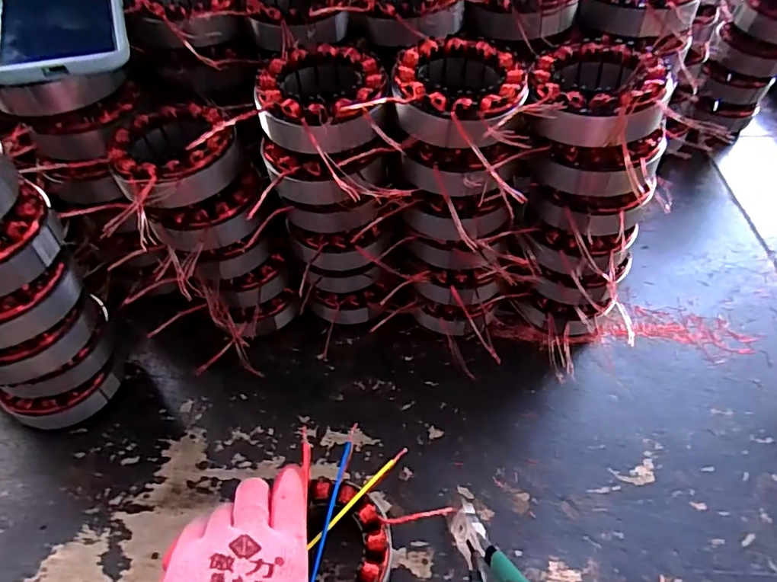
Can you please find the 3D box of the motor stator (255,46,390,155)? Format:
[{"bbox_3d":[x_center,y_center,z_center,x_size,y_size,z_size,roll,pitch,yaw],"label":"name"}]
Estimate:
[{"bbox_3d":[-0.044,-0.123,0.335,0.085,0.040,0.091,22,56,16],"label":"motor stator"}]

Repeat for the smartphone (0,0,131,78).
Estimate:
[{"bbox_3d":[-0.232,-0.194,0.348,0.085,0.010,0.161,-18,55,-14],"label":"smartphone"}]

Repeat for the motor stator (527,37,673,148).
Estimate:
[{"bbox_3d":[0.135,-0.129,0.327,0.084,0.035,0.094,12,54,10],"label":"motor stator"}]

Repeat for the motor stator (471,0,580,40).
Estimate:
[{"bbox_3d":[0.113,-0.244,0.419,0.083,0.031,0.081,0,52,0],"label":"motor stator"}]

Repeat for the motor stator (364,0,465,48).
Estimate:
[{"bbox_3d":[0.022,-0.237,0.415,0.078,0.030,0.093,2,52,2],"label":"motor stator"}]

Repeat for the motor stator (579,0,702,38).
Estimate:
[{"bbox_3d":[0.210,-0.242,0.419,0.087,0.037,0.087,15,54,12],"label":"motor stator"}]

